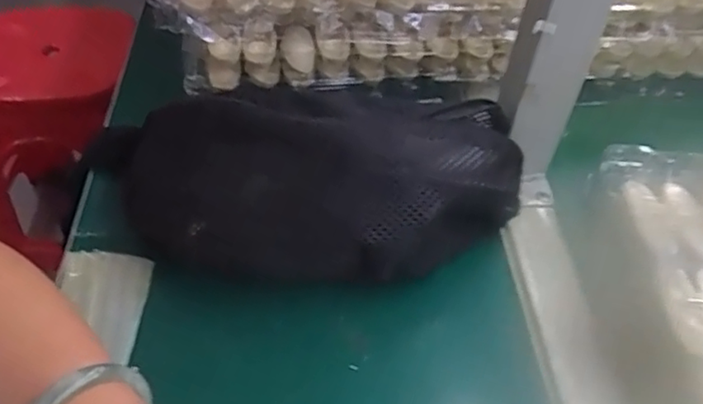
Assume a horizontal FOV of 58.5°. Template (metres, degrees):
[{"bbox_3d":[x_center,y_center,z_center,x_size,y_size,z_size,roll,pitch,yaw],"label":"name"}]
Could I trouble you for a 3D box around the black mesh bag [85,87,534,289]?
[{"bbox_3d":[-0.028,-0.008,0.411,0.283,0.082,0.106,-2,47,-5],"label":"black mesh bag"}]

